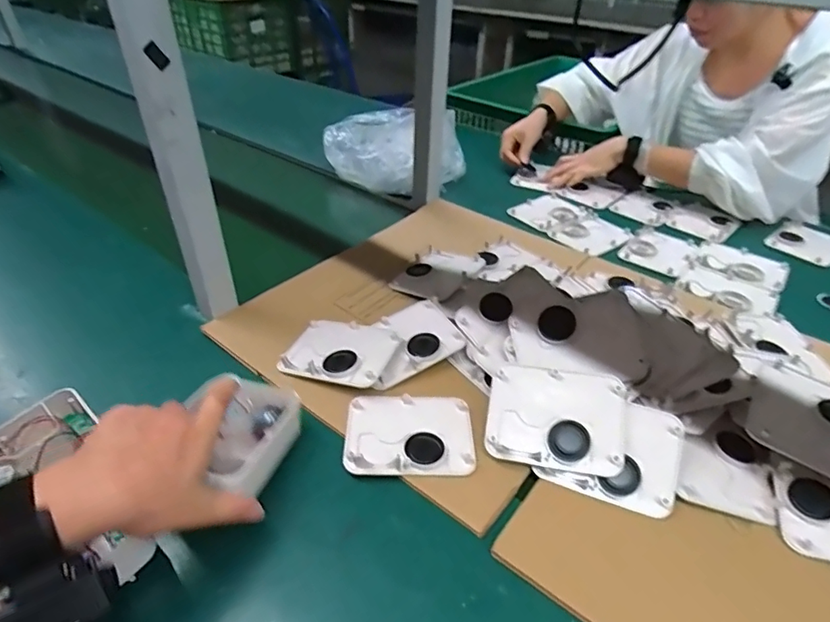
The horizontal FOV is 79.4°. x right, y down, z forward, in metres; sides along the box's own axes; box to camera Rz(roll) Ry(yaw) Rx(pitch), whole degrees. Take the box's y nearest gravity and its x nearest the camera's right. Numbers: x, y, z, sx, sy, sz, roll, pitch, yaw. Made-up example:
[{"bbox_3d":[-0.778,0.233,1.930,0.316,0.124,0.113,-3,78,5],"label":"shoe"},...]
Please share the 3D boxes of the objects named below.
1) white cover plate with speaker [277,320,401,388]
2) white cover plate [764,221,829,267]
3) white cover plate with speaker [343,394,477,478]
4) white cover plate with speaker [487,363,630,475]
[{"bbox_3d":[-0.086,0.046,0.583,0.122,0.018,0.090,12,39,14],"label":"white cover plate with speaker"},{"bbox_3d":[0.674,-0.119,0.854,0.131,0.009,0.101,-26,45,-30],"label":"white cover plate"},{"bbox_3d":[-0.004,0.122,0.507,0.125,0.012,0.097,0,38,-2],"label":"white cover plate with speaker"},{"bbox_3d":[0.136,0.104,0.486,0.126,0.008,0.095,5,65,13],"label":"white cover plate with speaker"}]

